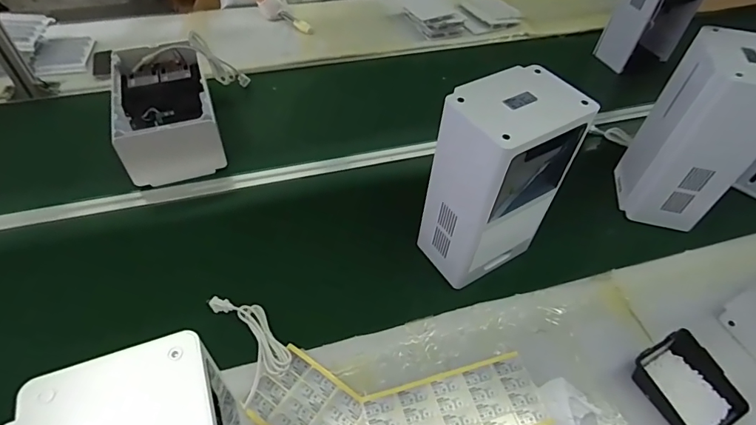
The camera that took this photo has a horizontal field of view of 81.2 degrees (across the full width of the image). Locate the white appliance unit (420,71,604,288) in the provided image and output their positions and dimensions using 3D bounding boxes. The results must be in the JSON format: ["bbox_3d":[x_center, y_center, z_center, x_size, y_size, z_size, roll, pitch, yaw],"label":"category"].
[{"bbox_3d":[0.199,-0.050,0.759,0.191,0.330,0.137,-24,54,-23],"label":"white appliance unit"}]

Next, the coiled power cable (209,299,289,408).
[{"bbox_3d":[-0.208,0.205,0.726,0.084,0.024,0.197,-22,54,-21],"label":"coiled power cable"}]

